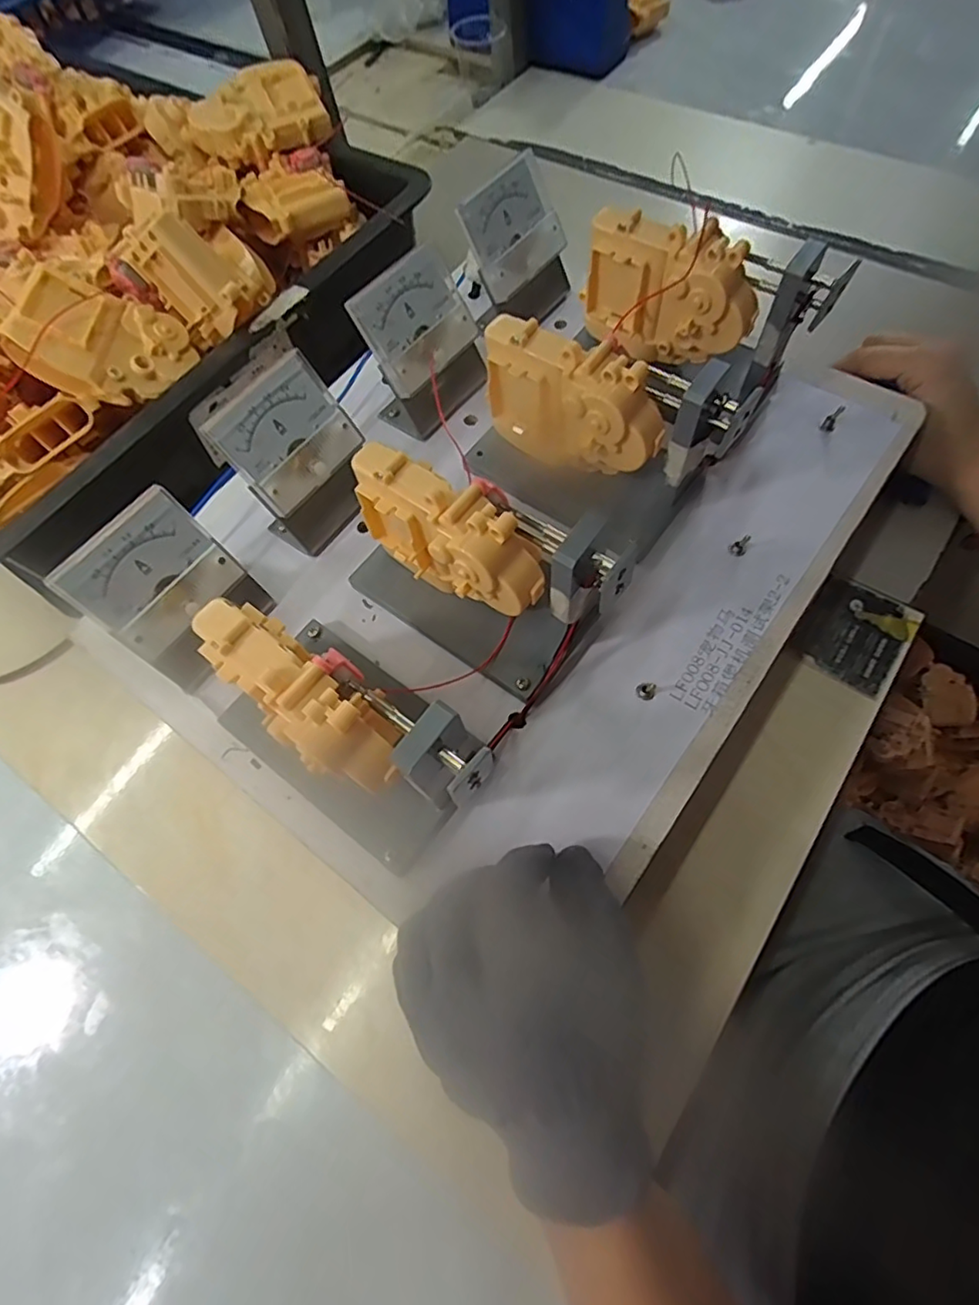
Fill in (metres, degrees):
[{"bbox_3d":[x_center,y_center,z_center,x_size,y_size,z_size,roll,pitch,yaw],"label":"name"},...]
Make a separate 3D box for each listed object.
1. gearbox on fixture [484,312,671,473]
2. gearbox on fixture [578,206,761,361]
[{"bbox_3d":[0.041,-0.123,0.305,0.098,0.068,0.032,28,70,16],"label":"gearbox on fixture"},{"bbox_3d":[0.098,-0.196,0.328,0.094,0.070,0.028,40,74,20],"label":"gearbox on fixture"}]

